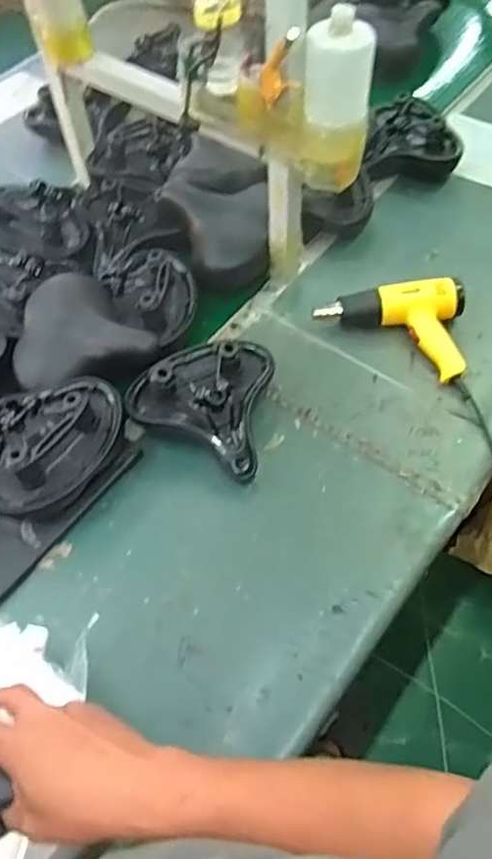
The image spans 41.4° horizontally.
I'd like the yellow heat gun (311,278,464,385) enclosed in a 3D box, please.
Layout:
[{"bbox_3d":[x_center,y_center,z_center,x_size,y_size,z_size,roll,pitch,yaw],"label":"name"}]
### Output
[{"bbox_3d":[0.292,-0.212,1.193,0.278,0.082,0.172,28,63,19],"label":"yellow heat gun"}]

